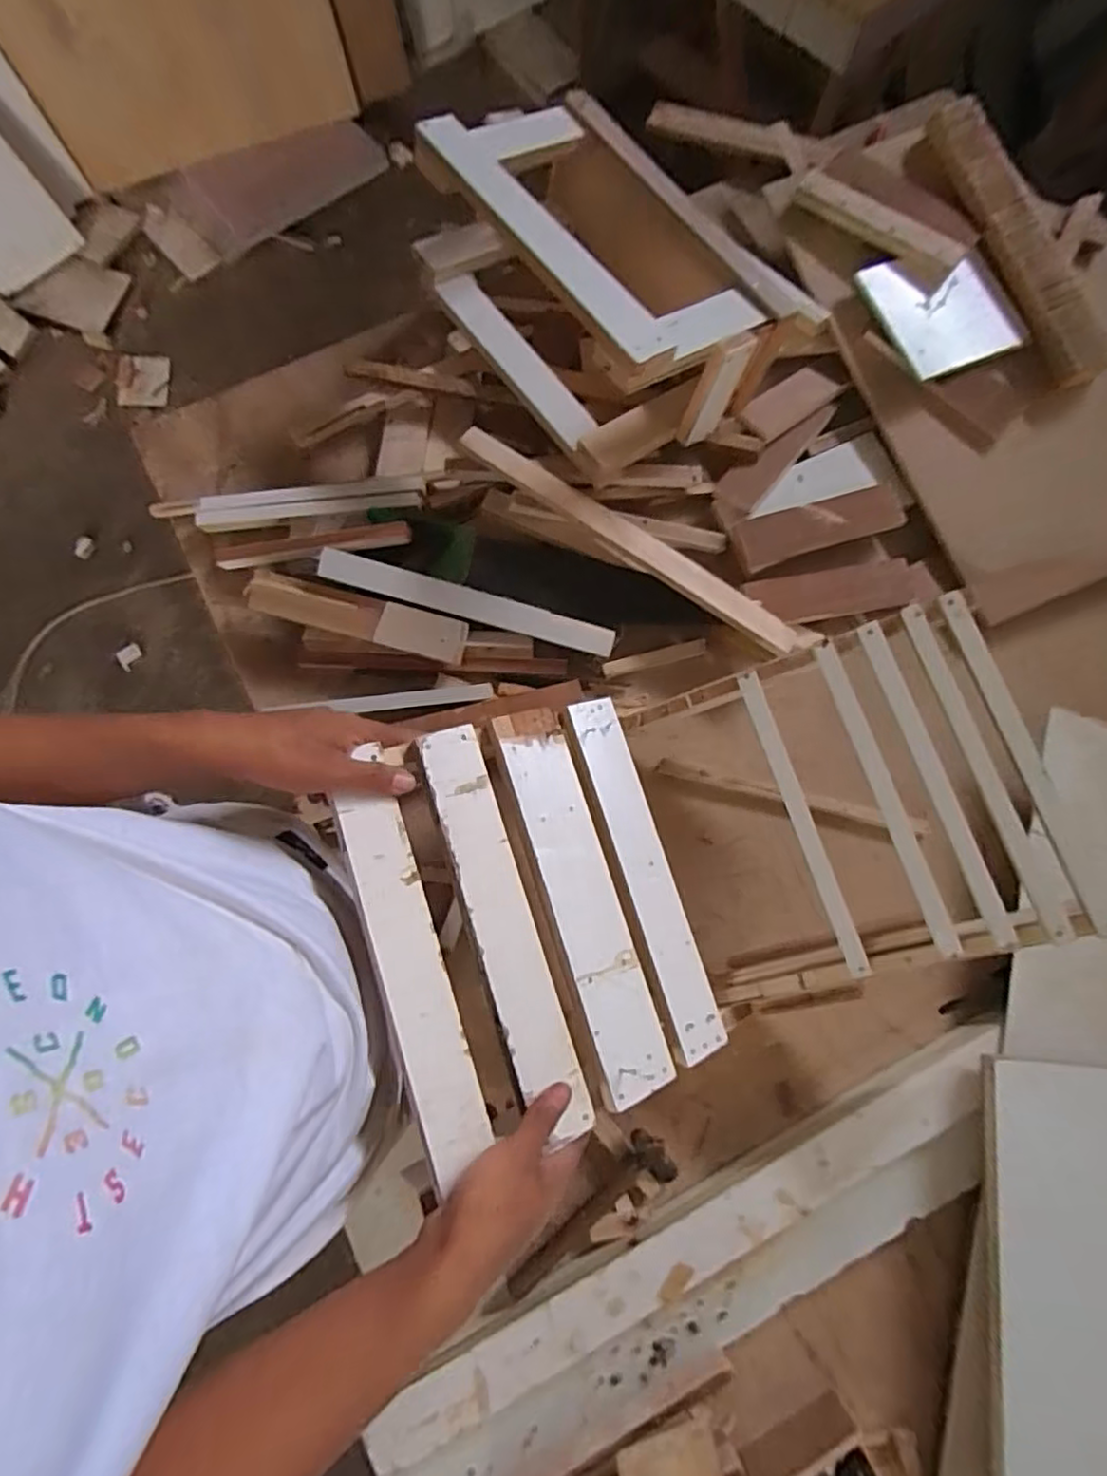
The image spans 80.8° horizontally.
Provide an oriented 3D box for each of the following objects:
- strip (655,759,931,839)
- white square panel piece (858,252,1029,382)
[{"bbox_3d":[0.257,0.065,0.707,0.290,0.023,0.019,15,78,2],"label":"strip"},{"bbox_3d":[0.445,-0.489,0.747,0.149,0.017,0.141,-23,86,-3],"label":"white square panel piece"}]

